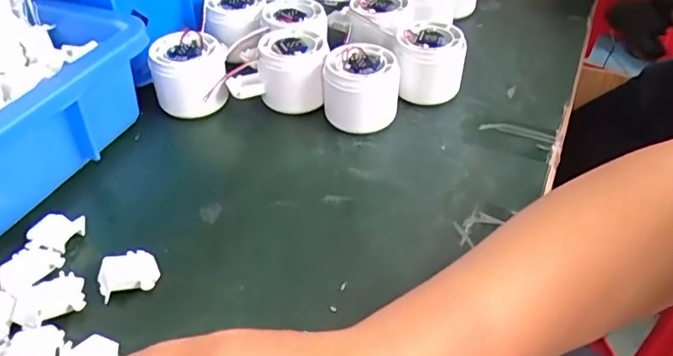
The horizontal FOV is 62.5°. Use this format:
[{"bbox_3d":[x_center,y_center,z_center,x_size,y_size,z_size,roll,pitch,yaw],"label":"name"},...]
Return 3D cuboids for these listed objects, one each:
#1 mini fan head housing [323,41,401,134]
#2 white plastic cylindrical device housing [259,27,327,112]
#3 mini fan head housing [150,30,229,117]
[{"bbox_3d":[0.020,-0.068,0.434,0.057,0.053,0.056,1,43,0],"label":"mini fan head housing"},{"bbox_3d":[-0.047,-0.086,0.457,0.078,0.055,0.063,2,43,1],"label":"white plastic cylindrical device housing"},{"bbox_3d":[-0.118,-0.085,0.450,0.058,0.047,0.057,-4,43,-5],"label":"mini fan head housing"}]

